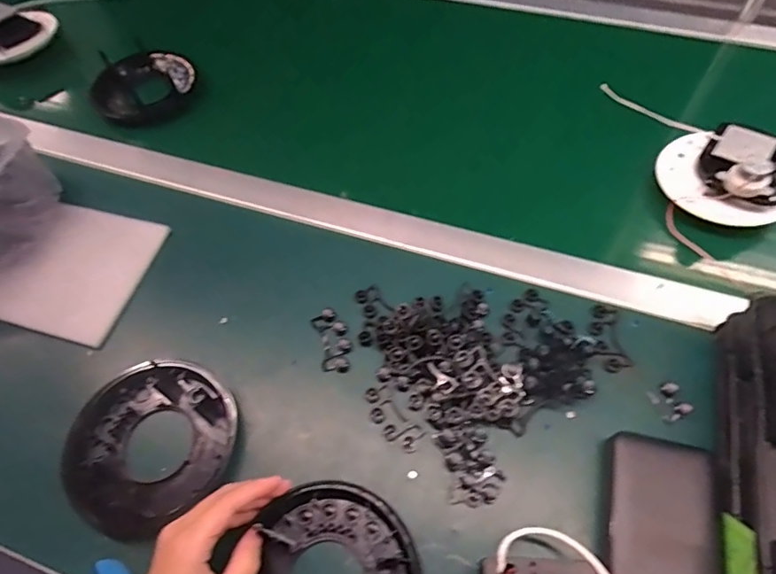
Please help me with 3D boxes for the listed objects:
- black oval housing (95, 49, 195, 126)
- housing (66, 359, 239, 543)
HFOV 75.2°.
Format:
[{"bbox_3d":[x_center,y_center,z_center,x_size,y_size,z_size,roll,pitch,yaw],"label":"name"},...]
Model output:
[{"bbox_3d":[-0.298,-0.245,0.616,0.118,0.045,0.100,-31,62,-15],"label":"black oval housing"},{"bbox_3d":[-0.184,0.118,0.398,0.121,0.022,0.125,-1,59,2],"label":"housing"}]

